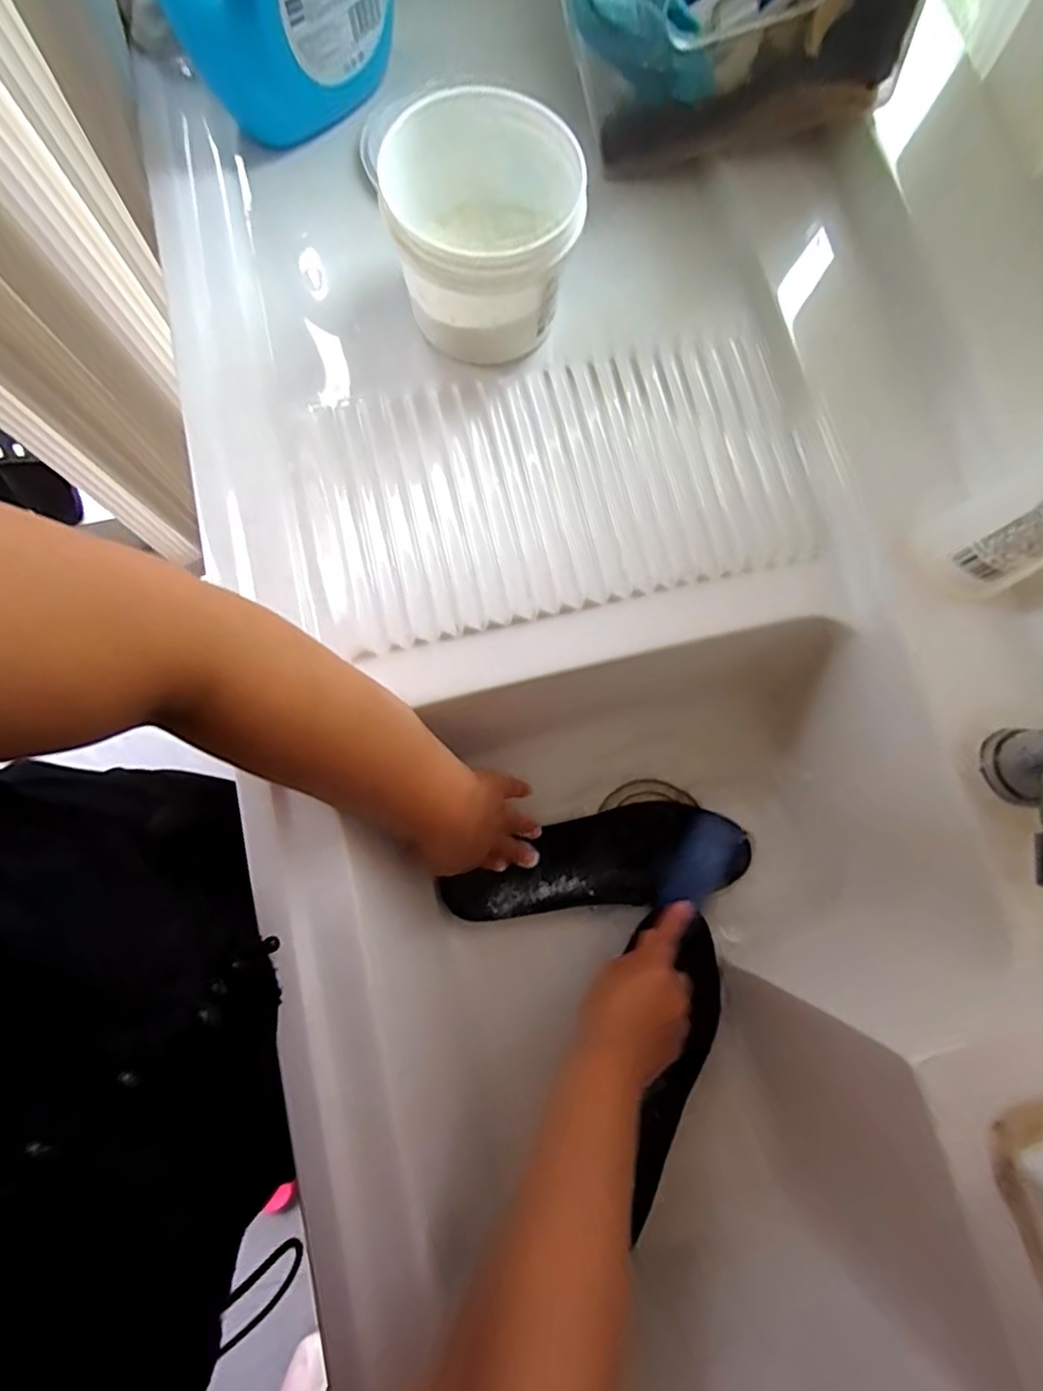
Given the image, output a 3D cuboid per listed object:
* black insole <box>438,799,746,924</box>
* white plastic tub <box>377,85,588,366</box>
[{"bbox_3d":[0.067,0.152,0.555,0.269,0.021,0.086,-14,79,-4],"label":"black insole"},{"bbox_3d":[-0.023,-0.301,0.420,0.121,0.104,0.123,-13,79,-3],"label":"white plastic tub"}]

